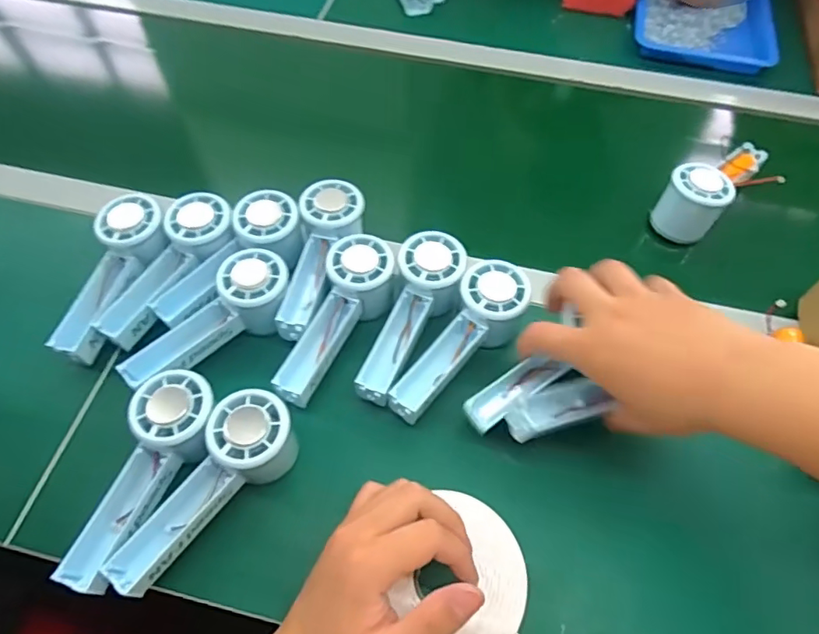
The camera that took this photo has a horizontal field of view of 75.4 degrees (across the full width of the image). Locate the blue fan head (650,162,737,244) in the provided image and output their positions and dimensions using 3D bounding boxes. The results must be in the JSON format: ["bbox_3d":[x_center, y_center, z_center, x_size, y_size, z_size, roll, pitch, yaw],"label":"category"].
[{"bbox_3d":[0.280,-0.114,0.525,0.054,0.053,0.057,0,59,-1],"label":"blue fan head"}]

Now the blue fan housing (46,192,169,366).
[{"bbox_3d":[-0.255,-0.035,0.458,0.052,0.031,0.149,15,75,8],"label":"blue fan housing"}]

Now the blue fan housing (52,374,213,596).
[{"bbox_3d":[-0.186,0.112,0.374,0.058,0.035,0.149,19,74,11],"label":"blue fan housing"}]

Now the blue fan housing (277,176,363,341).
[{"bbox_3d":[-0.080,-0.054,0.469,0.058,0.039,0.159,11,71,6],"label":"blue fan housing"}]

